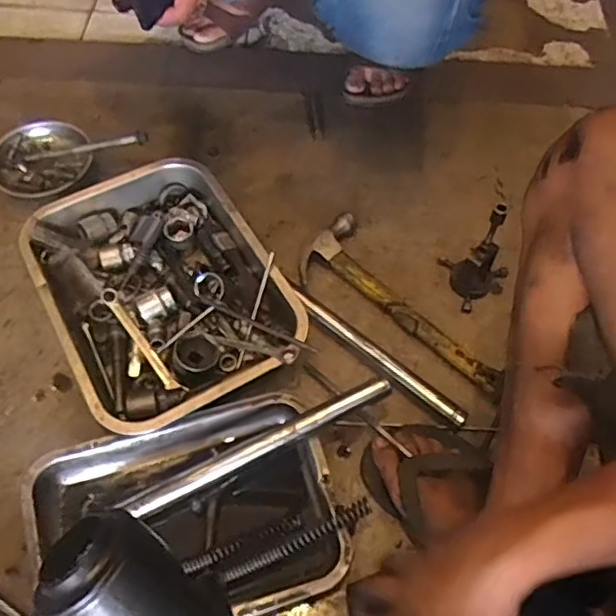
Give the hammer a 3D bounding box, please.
[{"bbox_3d":[0.131,-0.003,0.805,0.317,0.031,0.121,36,65,18],"label":"hammer"}]

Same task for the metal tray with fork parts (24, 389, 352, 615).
[{"bbox_3d":[-0.124,0.225,0.642,0.304,0.054,0.224,-19,62,-12],"label":"metal tray with fork parts"}]

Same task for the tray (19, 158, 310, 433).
[{"bbox_3d":[-0.187,-0.019,0.791,0.267,0.086,0.363,-28,64,-16],"label":"tray"}]

